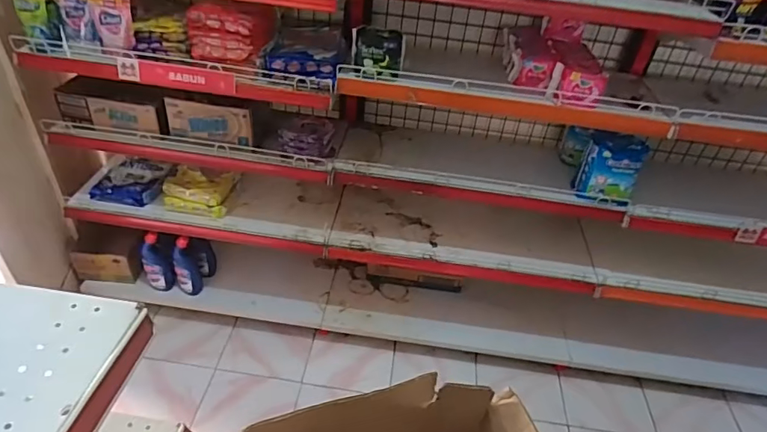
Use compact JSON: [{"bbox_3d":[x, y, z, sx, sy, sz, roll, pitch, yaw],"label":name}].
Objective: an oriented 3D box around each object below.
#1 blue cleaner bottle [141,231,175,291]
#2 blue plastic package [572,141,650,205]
[{"bbox_3d":[-0.783,0.160,1.699,0.085,0.227,0.072,-16,45,-26],"label":"blue cleaner bottle"},{"bbox_3d":[0.626,-0.119,1.367,0.140,0.167,0.075,12,39,7],"label":"blue plastic package"}]

